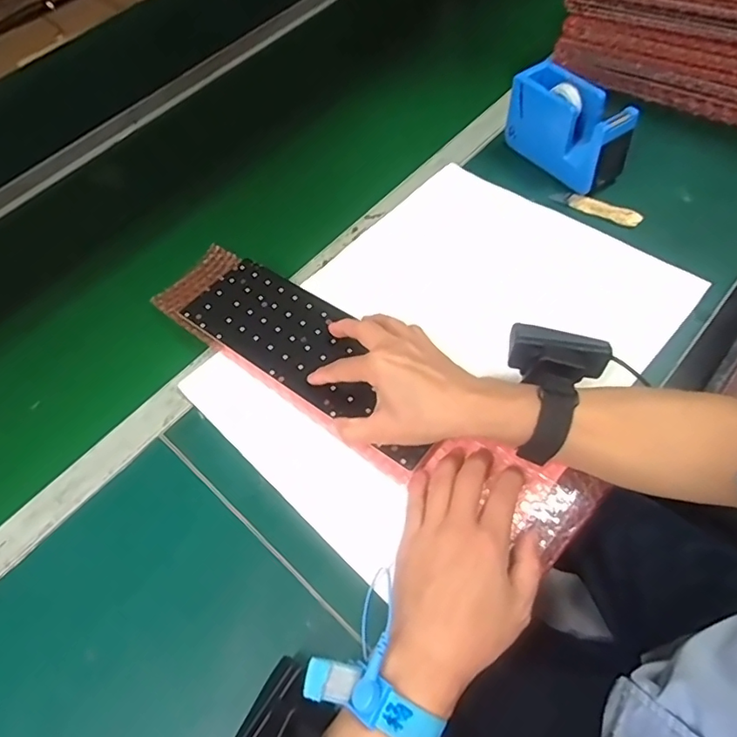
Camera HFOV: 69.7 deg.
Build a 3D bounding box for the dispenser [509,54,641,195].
[{"bbox_3d":[0.206,-0.248,0.550,0.047,0.078,0.136,-31,58,-10],"label":"dispenser"}]

